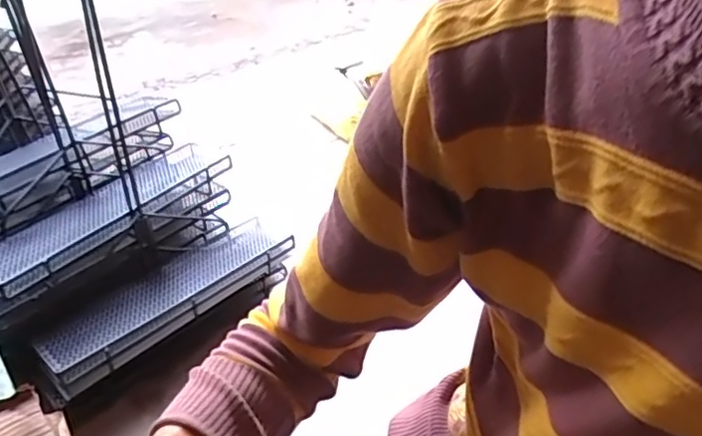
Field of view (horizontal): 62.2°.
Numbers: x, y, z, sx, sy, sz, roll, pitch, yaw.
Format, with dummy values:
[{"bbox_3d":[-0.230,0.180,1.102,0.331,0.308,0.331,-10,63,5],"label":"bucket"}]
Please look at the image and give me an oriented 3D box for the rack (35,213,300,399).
[{"bbox_3d":[-0.410,0.171,1.359,0.175,0.126,0.623,26,44,34],"label":"rack"}]

